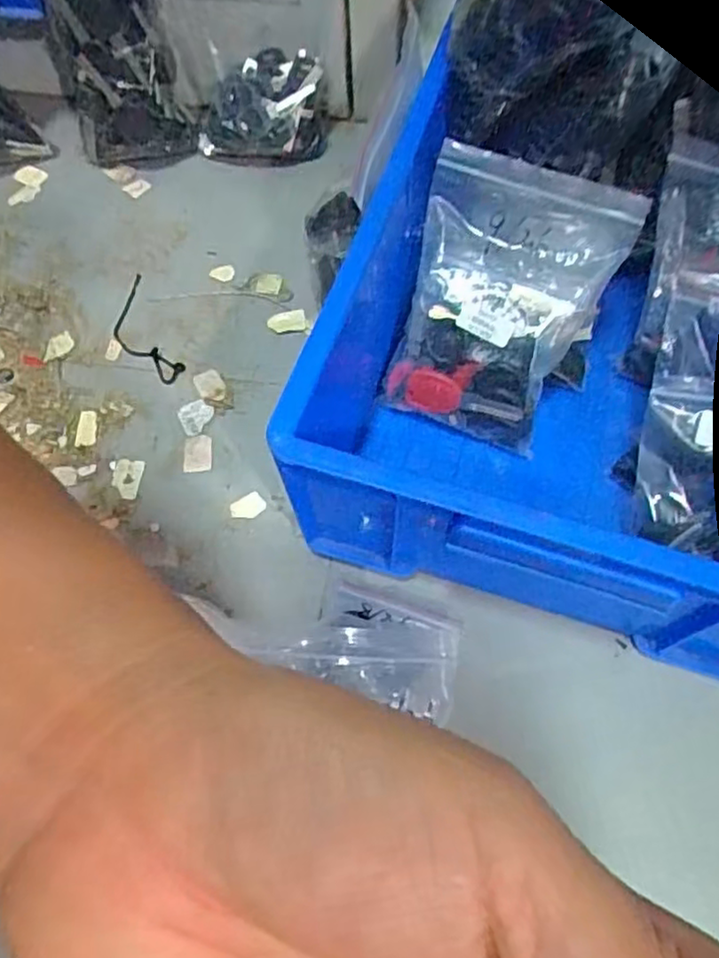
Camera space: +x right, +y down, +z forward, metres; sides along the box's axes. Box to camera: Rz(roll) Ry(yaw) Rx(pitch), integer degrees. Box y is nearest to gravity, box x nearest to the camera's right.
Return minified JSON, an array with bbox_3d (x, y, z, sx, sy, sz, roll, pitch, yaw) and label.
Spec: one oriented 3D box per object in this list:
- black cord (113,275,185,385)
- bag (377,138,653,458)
[{"bbox_3d":[-0.171,-0.114,0.529,0.038,0.004,0.108,-26,65,-9],"label":"black cord"},{"bbox_3d":[0.086,-0.111,0.436,0.120,0.026,0.168,23,107,11],"label":"bag"}]

